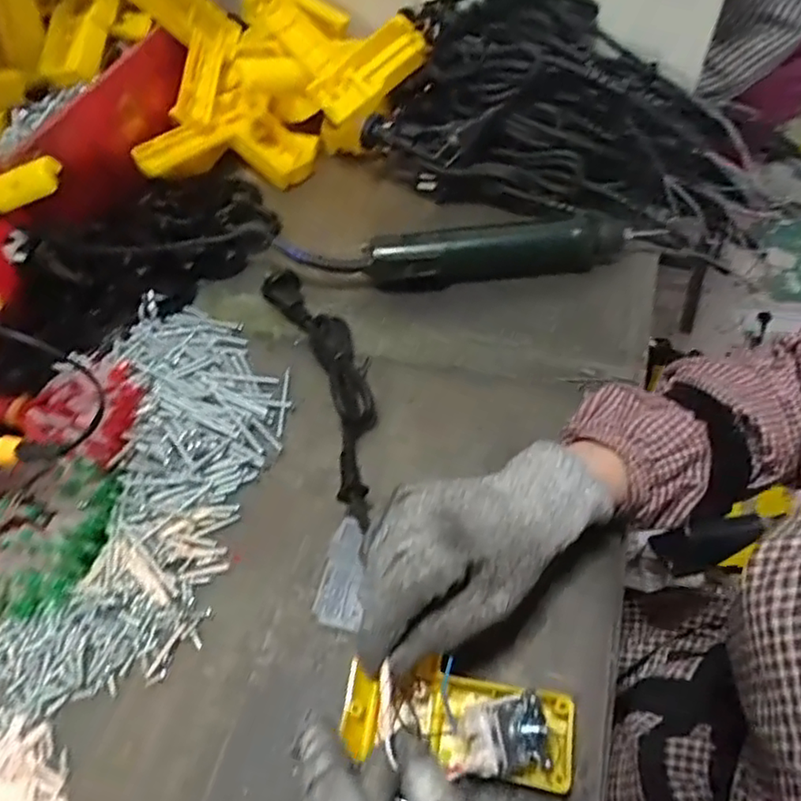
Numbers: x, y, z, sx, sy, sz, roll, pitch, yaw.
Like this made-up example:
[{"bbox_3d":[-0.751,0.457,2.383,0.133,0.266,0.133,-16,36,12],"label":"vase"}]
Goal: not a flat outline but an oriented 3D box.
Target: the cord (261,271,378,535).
[{"bbox_3d":[-0.051,-0.014,0.466,0.051,0.031,0.234,-17,54,-8],"label":"cord"}]

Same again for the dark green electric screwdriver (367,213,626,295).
[{"bbox_3d":[0.081,-0.128,0.536,0.212,0.036,0.041,-9,53,-2],"label":"dark green electric screwdriver"}]

